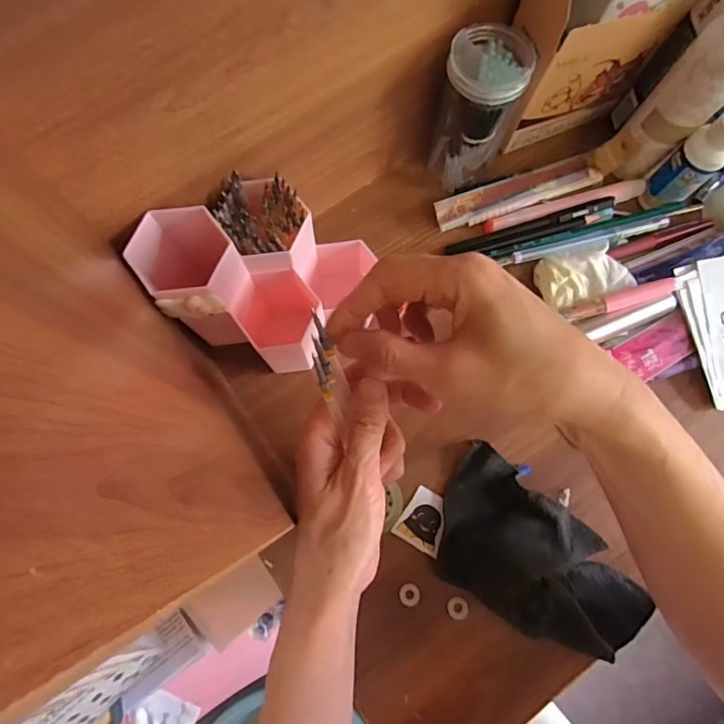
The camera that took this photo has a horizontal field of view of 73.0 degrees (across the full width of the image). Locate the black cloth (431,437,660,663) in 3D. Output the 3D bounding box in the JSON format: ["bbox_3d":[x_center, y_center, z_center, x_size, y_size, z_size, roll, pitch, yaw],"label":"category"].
[{"bbox_3d":[0.125,0.140,0.348,0.154,0.022,0.092,32,78,7],"label":"black cloth"}]

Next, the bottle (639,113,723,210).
[{"bbox_3d":[0.257,-0.156,0.369,0.026,0.104,0.028,-4,76,-1],"label":"bottle"}]

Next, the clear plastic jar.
[{"bbox_3d":[0.086,-0.189,0.372,0.056,0.104,0.051,19,77,4],"label":"clear plastic jar"}]

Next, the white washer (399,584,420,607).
[{"bbox_3d":[0.034,0.169,0.354,0.015,0.004,0.015,-13,62,1],"label":"white washer"}]

